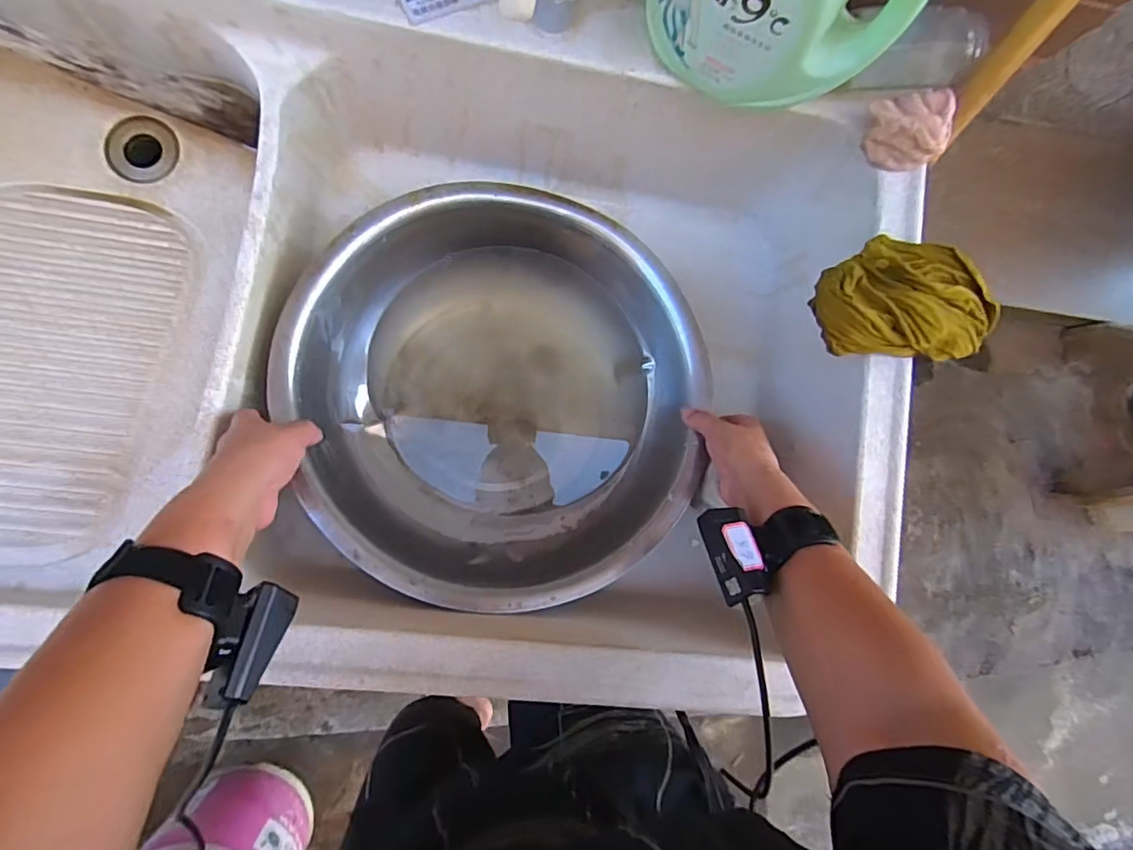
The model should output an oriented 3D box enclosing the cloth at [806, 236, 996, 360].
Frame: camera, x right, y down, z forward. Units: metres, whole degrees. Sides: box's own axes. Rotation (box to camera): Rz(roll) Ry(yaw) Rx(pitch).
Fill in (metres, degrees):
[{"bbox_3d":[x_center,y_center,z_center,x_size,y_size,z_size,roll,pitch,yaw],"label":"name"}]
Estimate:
[{"bbox_3d":[0.287,-0.111,0.465,0.166,0.053,0.105,1,89,-7],"label":"cloth"}]

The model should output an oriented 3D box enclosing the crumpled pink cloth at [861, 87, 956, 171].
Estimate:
[{"bbox_3d":[0.300,-0.259,0.498,0.076,0.040,0.059,-13,91,-7],"label":"crumpled pink cloth"}]

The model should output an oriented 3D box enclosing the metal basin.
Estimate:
[{"bbox_3d":[-0.058,-0.038,0.583,0.384,0.163,0.393,0,89,-7],"label":"metal basin"}]

